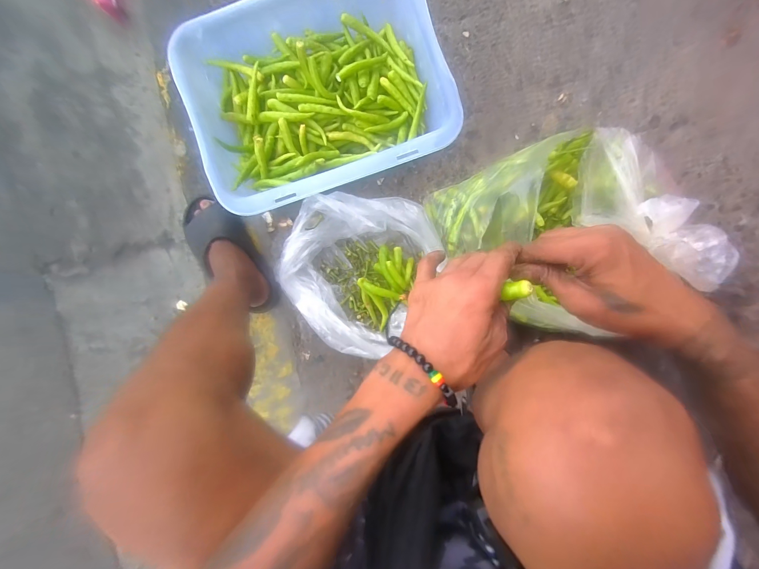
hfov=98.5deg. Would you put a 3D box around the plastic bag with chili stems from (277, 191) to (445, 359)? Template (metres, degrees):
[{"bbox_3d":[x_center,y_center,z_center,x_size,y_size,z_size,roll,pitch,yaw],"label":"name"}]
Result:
[{"bbox_3d":[-0.049,-0.026,0.586,0.245,0.108,0.263,14,92,1],"label":"plastic bag with chili stems"}]

